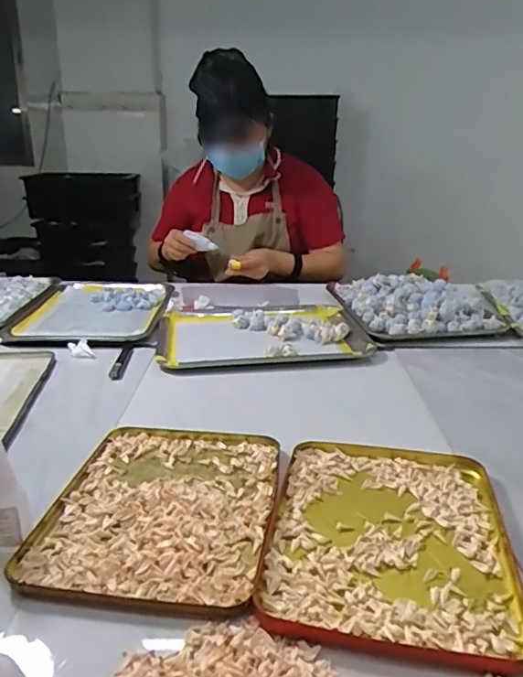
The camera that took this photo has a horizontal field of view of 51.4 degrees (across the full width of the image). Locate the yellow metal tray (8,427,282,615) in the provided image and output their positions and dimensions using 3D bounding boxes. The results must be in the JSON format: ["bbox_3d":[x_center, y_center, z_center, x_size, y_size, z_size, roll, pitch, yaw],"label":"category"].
[{"bbox_3d":[-0.092,0.153,0.526,0.198,0.013,0.253,3,20,7],"label":"yellow metal tray"}]

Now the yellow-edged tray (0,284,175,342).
[{"bbox_3d":[-0.319,-0.062,1.063,0.266,0.015,0.336,1,20,0],"label":"yellow-edged tray"}]

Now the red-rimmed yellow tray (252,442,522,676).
[{"bbox_3d":[0.116,0.170,0.489,0.201,0.013,0.254,5,21,11],"label":"red-rimmed yellow tray"}]

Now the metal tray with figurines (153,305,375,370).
[{"bbox_3d":[0.004,-0.010,0.957,0.348,0.034,0.240,-2,20,-6],"label":"metal tray with figurines"}]

